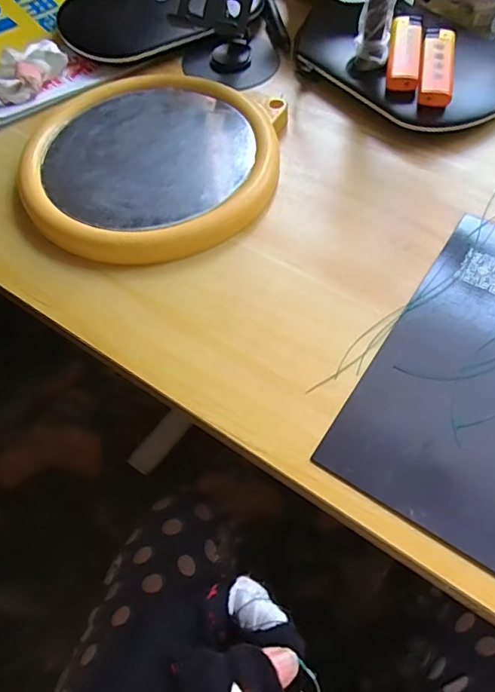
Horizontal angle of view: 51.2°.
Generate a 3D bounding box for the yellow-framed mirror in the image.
[{"bbox_3d":[-0.069,-0.136,0.375,0.178,0.015,0.184,-2,61,3],"label":"yellow-framed mirror"}]

